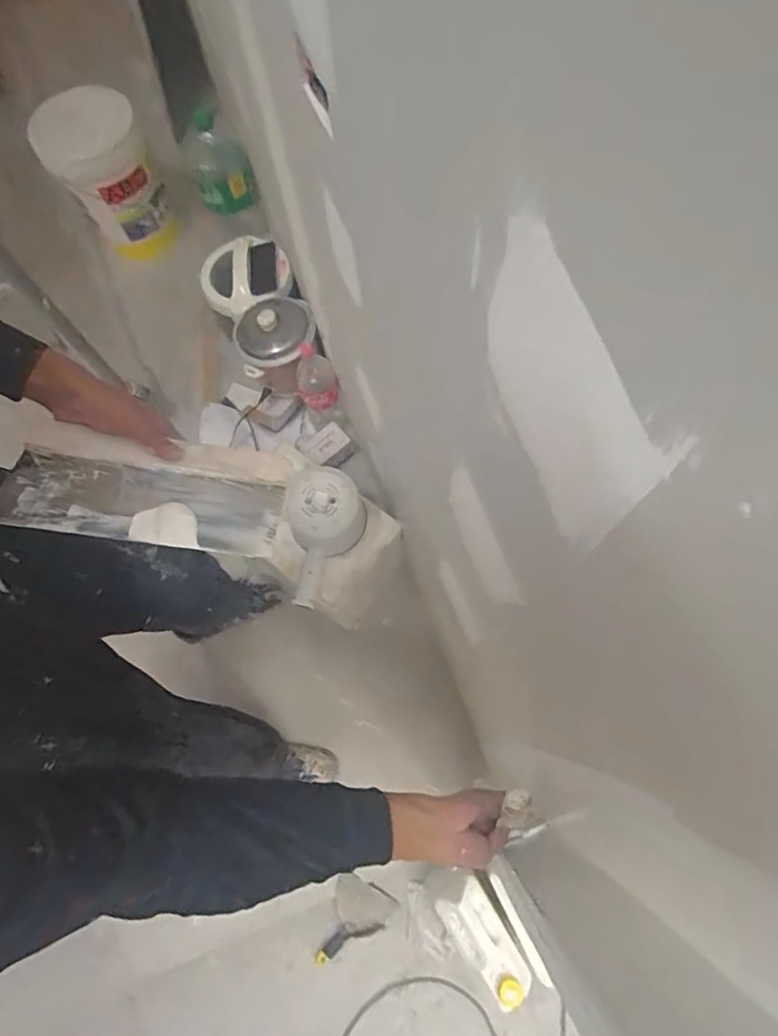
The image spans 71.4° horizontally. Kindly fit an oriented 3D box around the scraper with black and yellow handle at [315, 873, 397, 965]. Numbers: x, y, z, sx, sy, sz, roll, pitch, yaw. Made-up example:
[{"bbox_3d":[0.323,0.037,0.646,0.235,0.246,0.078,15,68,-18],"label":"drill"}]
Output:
[{"bbox_3d":[-0.088,0.908,1.207,0.134,0.027,0.196,33,72,15],"label":"scraper with black and yellow handle"}]

